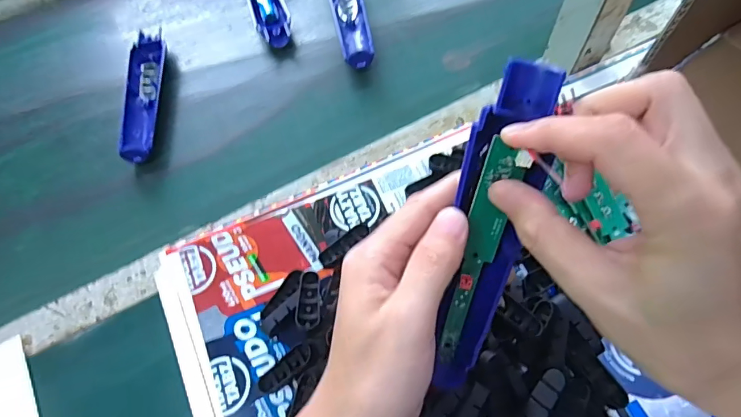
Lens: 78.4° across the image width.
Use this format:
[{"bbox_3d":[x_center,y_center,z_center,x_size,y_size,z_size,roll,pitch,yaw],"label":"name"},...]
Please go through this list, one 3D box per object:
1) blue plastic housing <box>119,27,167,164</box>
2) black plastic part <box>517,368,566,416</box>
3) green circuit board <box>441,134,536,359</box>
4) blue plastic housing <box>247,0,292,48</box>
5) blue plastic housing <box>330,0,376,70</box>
[{"bbox_3d":[-0.239,-0.119,0.479,0.036,0.022,0.164,-8,62,0],"label":"blue plastic housing"},{"bbox_3d":[0.110,0.128,0.296,0.013,0.008,0.050,30,94,18],"label":"black plastic part"},{"bbox_3d":[0.055,0.028,0.237,0.018,0.132,0.008,15,30,12],"label":"green circuit board"},{"bbox_3d":[-0.126,-0.247,0.540,0.041,0.021,0.161,-20,62,-6],"label":"blue plastic housing"},{"bbox_3d":[-0.022,-0.217,0.515,0.038,0.021,0.157,-12,62,-2],"label":"blue plastic housing"}]

